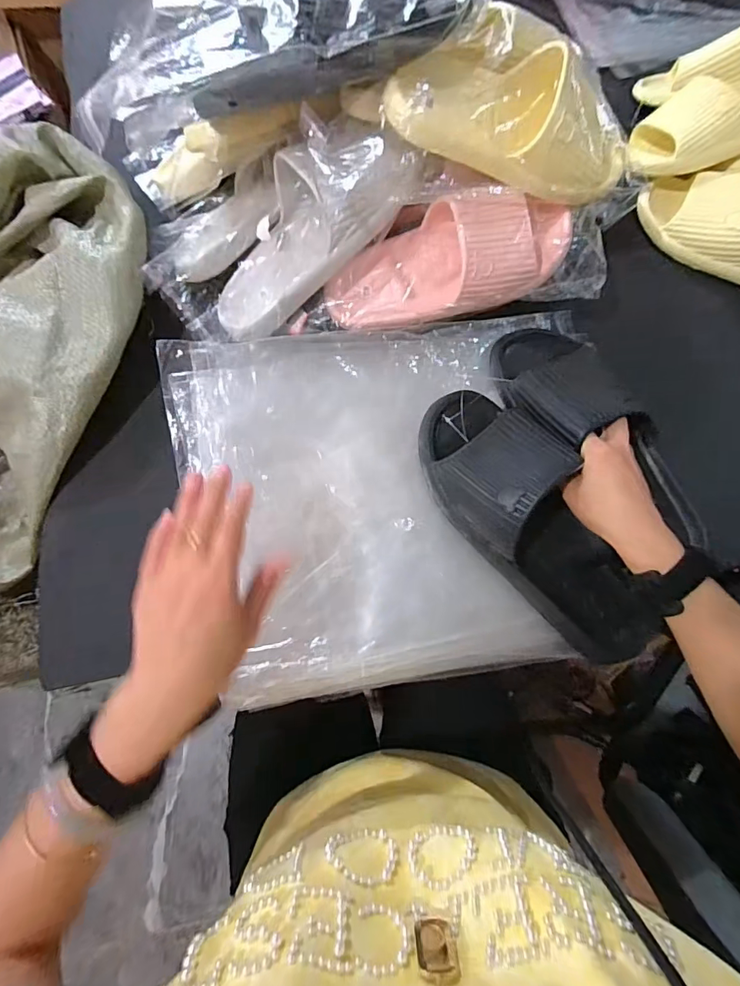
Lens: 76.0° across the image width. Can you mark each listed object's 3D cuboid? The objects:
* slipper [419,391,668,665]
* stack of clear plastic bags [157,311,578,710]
[{"bbox_3d":[0.143,0.021,0.410,0.103,0.065,0.260,-36,87,-11],"label":"slipper"},{"bbox_3d":[0.008,0.002,0.430,0.324,0.029,0.327,-7,79,-11],"label":"stack of clear plastic bags"}]

